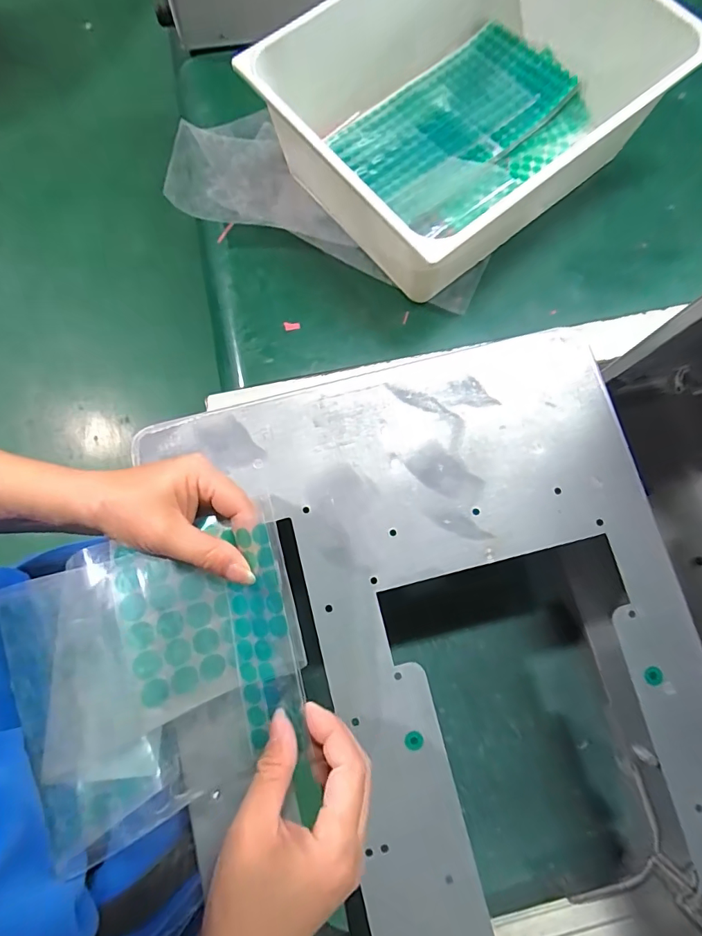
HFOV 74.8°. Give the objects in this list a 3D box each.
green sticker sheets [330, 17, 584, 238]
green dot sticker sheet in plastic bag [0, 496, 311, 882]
[{"bbox_3d":[0.123,-0.386,0.523,0.263,0.026,0.190,-44,82,-8],"label":"green sticker sheets"},{"bbox_3d":[-0.100,0.113,0.247,0.146,0.034,0.145,-14,87,-25],"label":"green dot sticker sheet in plastic bag"}]

